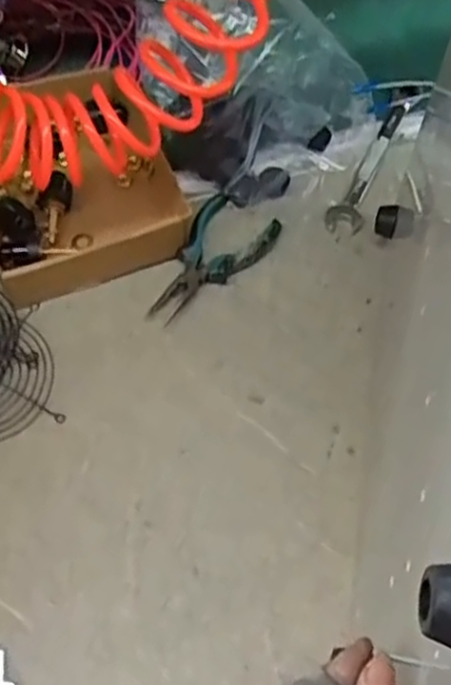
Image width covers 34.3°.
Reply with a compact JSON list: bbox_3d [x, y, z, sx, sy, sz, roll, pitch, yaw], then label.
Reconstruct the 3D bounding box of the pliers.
[{"bbox_3d":[-0.009,-0.073,0.666,0.072,0.024,0.142,23,62,12],"label":"pliers"}]

